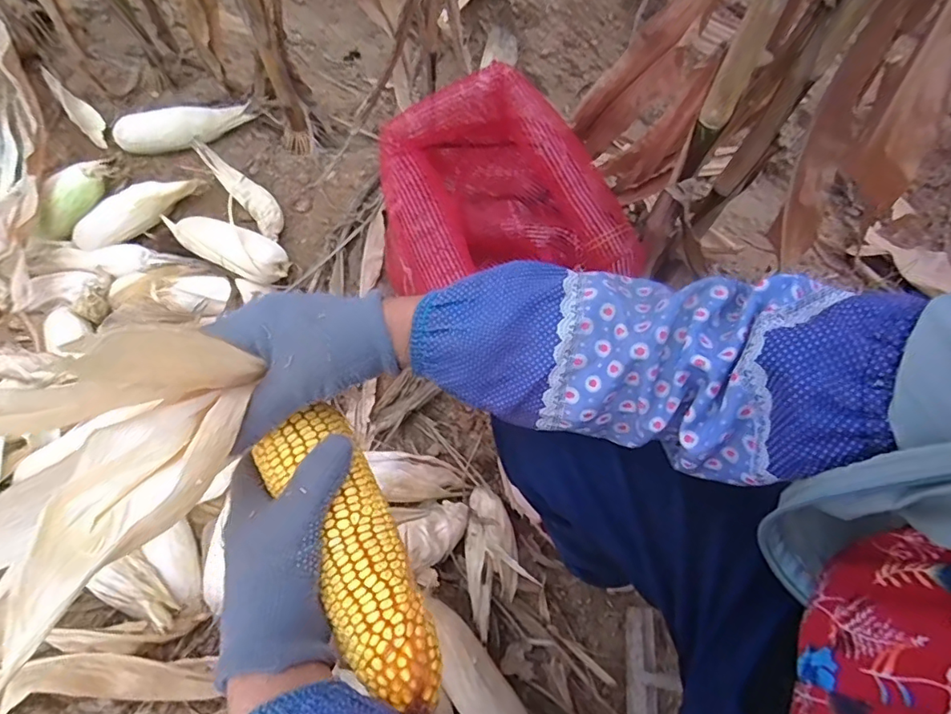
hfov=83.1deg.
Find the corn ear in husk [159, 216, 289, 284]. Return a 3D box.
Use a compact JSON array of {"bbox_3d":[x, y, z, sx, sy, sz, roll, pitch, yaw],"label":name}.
[{"bbox_3d":[-0.383,-0.171,0.811,0.217,0.050,0.069,21,65,8],"label":"corn ear in husk"}]

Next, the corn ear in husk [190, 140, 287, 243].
[{"bbox_3d":[-0.374,-0.275,0.860,0.045,0.050,0.206,-38,71,-18],"label":"corn ear in husk"}]

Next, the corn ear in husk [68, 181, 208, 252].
[{"bbox_3d":[-0.549,-0.234,0.863,0.232,0.045,0.058,-23,66,6],"label":"corn ear in husk"}]

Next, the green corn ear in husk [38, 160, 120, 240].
[{"bbox_3d":[-0.656,-0.253,0.871,0.060,0.060,0.166,40,91,16],"label":"green corn ear in husk"}]

